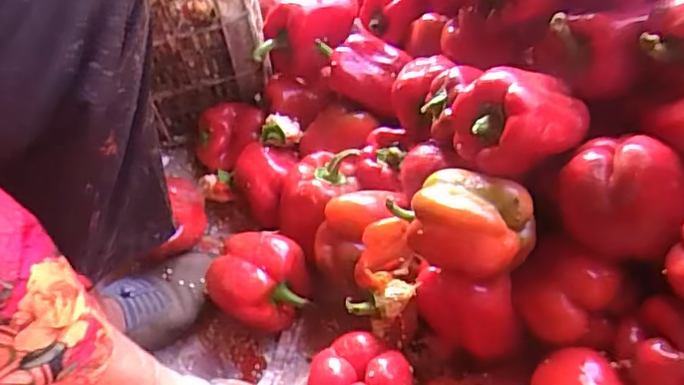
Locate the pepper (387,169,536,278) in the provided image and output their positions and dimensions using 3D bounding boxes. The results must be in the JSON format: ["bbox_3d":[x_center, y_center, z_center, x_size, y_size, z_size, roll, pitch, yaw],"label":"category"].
[{"bbox_3d":[0.102,0.025,0.499,0.106,0.066,0.079,22,59,16],"label":"pepper"}]

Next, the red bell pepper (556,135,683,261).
[{"bbox_3d":[0.221,-0.001,0.486,0.096,0.069,0.085,25,60,17],"label":"red bell pepper"}]

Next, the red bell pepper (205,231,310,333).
[{"bbox_3d":[-0.087,0.093,0.636,0.093,0.087,0.085,-1,55,1],"label":"red bell pepper"}]

